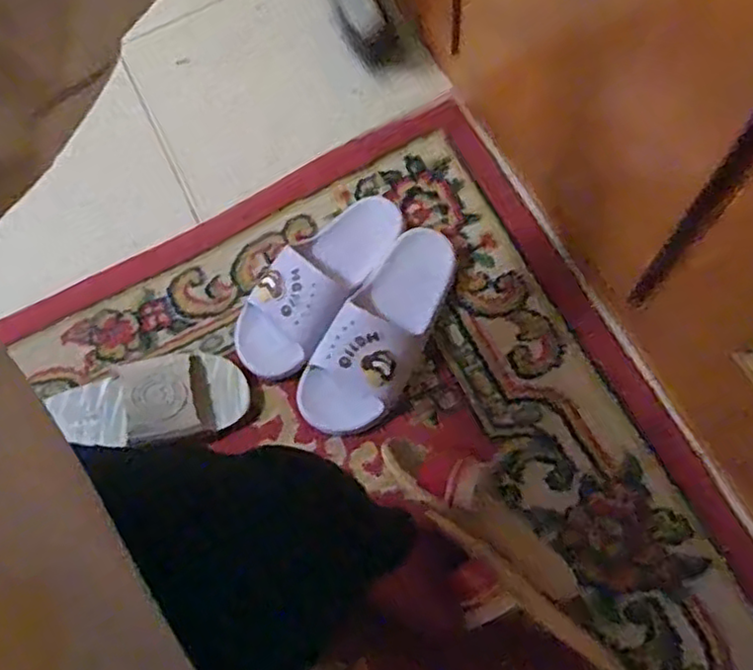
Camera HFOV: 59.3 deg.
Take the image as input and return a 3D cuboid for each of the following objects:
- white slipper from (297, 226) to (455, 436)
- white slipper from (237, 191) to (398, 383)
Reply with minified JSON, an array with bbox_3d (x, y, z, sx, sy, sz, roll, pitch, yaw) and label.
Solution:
[{"bbox_3d":[0.010,-0.007,0.755,0.100,0.079,0.256,29,76,13],"label":"white slipper"},{"bbox_3d":[-0.065,-0.066,0.788,0.117,0.076,0.264,35,78,15],"label":"white slipper"}]

